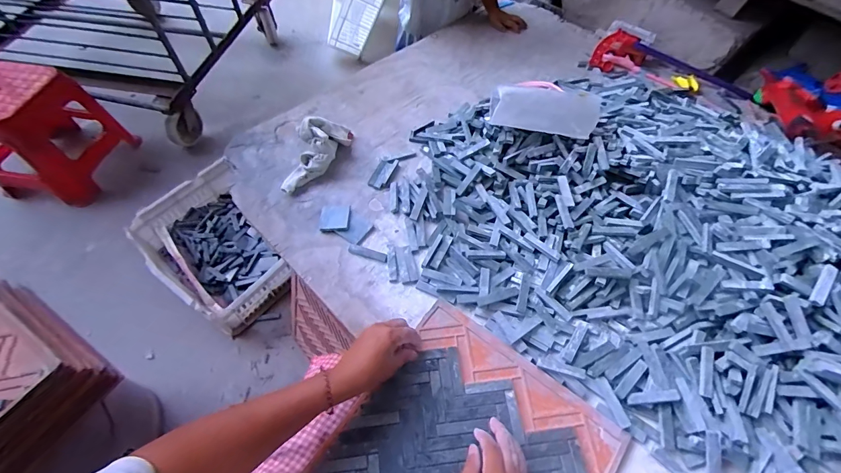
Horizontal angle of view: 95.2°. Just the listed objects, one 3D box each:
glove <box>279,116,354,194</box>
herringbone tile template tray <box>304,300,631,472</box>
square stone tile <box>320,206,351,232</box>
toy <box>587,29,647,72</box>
[{"bbox_3d":[-0.202,-0.168,0.732,0.074,0.077,0.189,21,59,11],"label":"glove"},{"bbox_3d":[0.041,0.297,0.468,0.298,0.024,0.349,33,62,18],"label":"herringbone tile template tray"},{"bbox_3d":[-0.153,-0.033,0.693,0.051,0.011,0.055,0,57,-2],"label":"square stone tile"},{"bbox_3d":[0.487,-0.454,0.943,0.132,0.072,0.051,-6,58,-6],"label":"toy"}]

